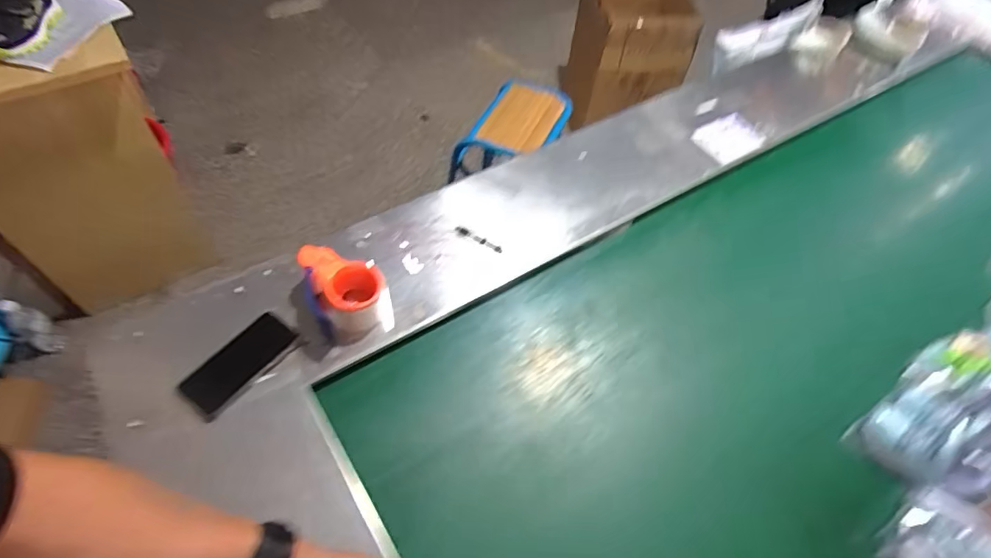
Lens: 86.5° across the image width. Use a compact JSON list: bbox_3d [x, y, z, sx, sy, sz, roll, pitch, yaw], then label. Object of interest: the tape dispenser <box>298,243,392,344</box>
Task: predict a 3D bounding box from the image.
[{"bbox_3d":[-0.230,0.017,0.818,0.111,0.085,0.136,-24,60,-19],"label":"tape dispenser"}]

